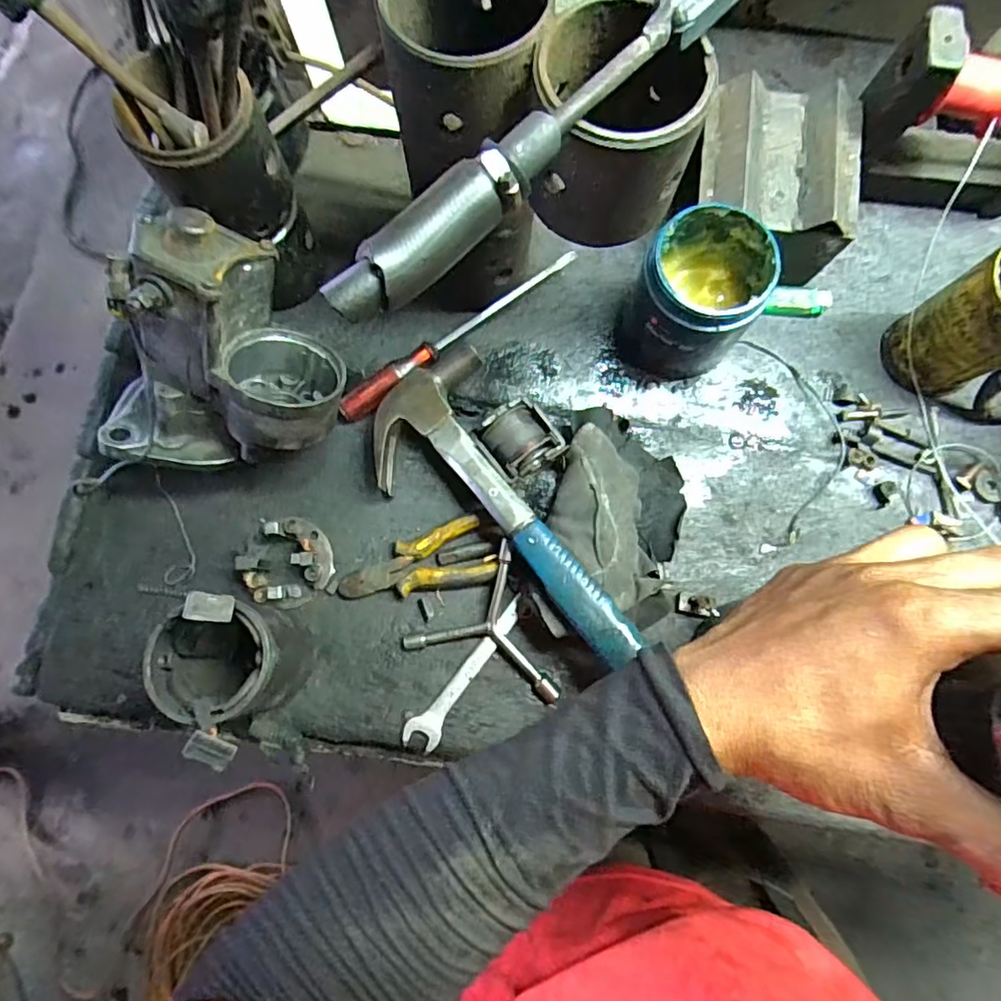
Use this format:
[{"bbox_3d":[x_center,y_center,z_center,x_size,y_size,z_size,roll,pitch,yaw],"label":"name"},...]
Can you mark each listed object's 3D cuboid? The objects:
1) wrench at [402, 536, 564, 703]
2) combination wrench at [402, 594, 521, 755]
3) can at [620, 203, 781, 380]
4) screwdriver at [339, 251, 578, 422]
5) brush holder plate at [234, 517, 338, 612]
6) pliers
[{"bbox_3d":[0.001,0.087,0.451,0.123,0.033,0.100,20,79,4],"label":"wrench"},{"bbox_3d":[-0.026,0.132,0.453,0.025,0.012,0.134,35,81,7],"label":"combination wrench"},{"bbox_3d":[0.149,-0.152,0.446,0.087,0.105,0.089,0,78,0],"label":"can"},{"bbox_3d":[-0.033,-0.136,0.487,0.230,0.025,0.021,-32,80,-6],"label":"screwdriver"},{"bbox_3d":[-0.168,0.049,0.458,0.062,0.036,0.067,0,78,0],"label":"brush holder plate"},{"bbox_3d":[-0.068,0.049,0.465,0.122,0.019,0.051,-12,79,-2],"label":"pliers"}]

